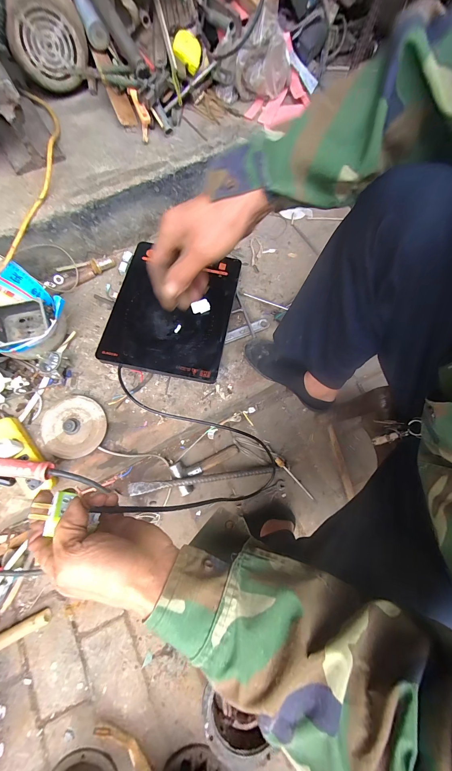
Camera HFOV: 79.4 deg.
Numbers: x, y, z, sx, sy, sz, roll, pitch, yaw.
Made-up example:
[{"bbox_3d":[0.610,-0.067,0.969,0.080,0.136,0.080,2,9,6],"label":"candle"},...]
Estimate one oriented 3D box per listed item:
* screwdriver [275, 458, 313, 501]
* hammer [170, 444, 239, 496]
[{"bbox_3d":[0.198,0.269,0.792,0.020,0.019,0.157,-43,95,-12],"label":"screwdriver"},{"bbox_3d":[-0.052,0.228,0.780,0.193,0.039,0.087,-25,77,-8],"label":"hammer"}]

